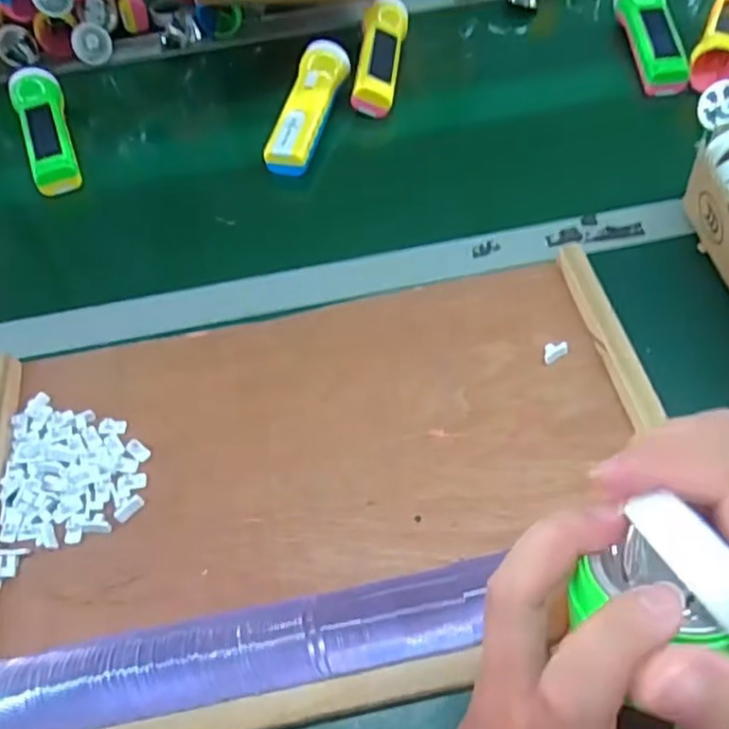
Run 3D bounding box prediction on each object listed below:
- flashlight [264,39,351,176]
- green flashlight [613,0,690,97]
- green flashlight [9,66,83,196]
[{"bbox_3d":[-0.059,-0.267,0.674,0.046,0.036,0.172,11,57,13],"label":"flashlight"},{"bbox_3d":[0.308,-0.358,0.708,0.055,0.046,0.168,-3,55,3],"label":"green flashlight"},{"bbox_3d":[-0.333,-0.247,0.685,0.050,0.040,0.161,-23,56,-11],"label":"green flashlight"}]

